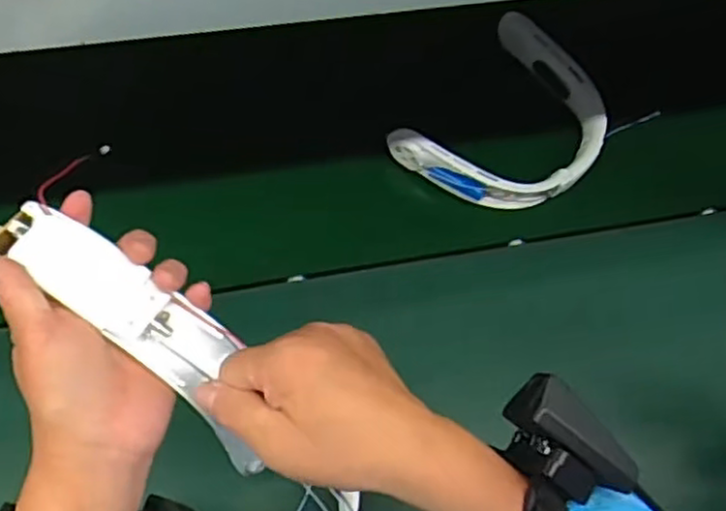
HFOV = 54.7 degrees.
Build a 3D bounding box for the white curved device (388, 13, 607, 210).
[{"bbox_3d":[0.186,-0.151,0.872,0.196,0.089,0.244,38,72,14],"label":"white curved device"}]

